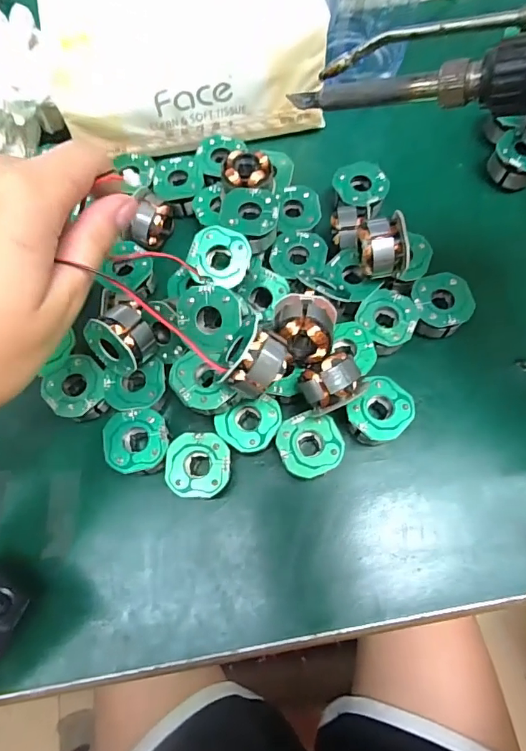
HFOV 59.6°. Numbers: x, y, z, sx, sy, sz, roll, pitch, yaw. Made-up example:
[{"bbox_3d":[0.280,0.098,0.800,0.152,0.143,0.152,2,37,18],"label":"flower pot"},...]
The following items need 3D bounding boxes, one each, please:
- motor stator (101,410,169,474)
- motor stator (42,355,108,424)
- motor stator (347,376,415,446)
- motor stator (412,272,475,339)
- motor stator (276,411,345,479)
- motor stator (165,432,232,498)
[{"bbox_3d":[-0.062,0.035,0.231,0.030,0.023,0.031,-1,71,2],"label":"motor stator"},{"bbox_3d":[-0.095,0.008,0.239,0.031,0.016,0.030,41,77,14],"label":"motor stator"},{"bbox_3d":[0.058,0.020,0.233,0.028,0.023,0.032,37,76,13],"label":"motor stator"},{"bbox_3d":[0.095,-0.038,0.252,0.030,0.022,0.032,-1,71,2],"label":"motor stator"},{"bbox_3d":[0.022,0.035,0.229,0.030,0.024,0.030,-1,71,2],"label":"motor stator"},{"bbox_3d":[-0.031,0.045,0.227,0.030,0.021,0.030,-1,71,2],"label":"motor stator"}]

